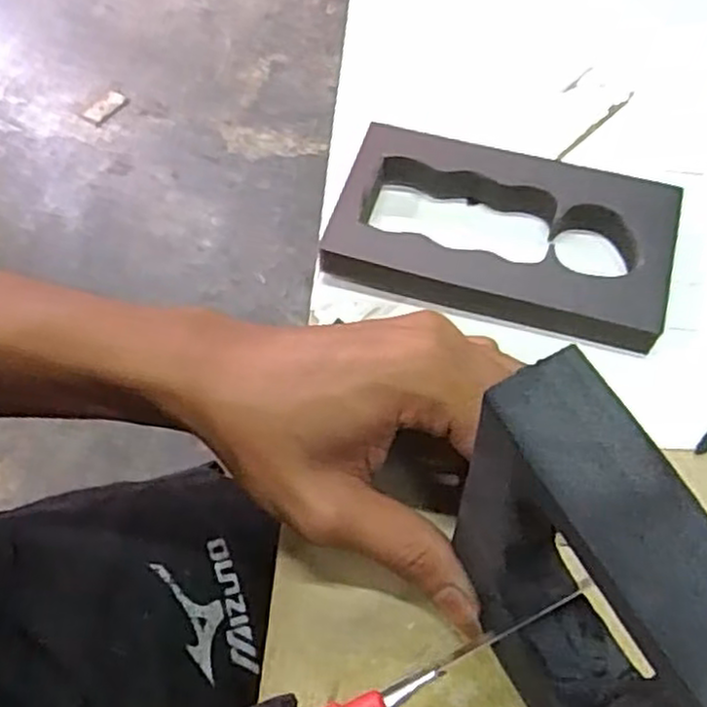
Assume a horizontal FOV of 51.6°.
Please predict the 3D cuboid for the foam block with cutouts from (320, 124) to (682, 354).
[{"bbox_3d":[0.064,-0.050,0.315,0.139,0.023,0.078,15,65,11],"label":"foam block with cutouts"}]

